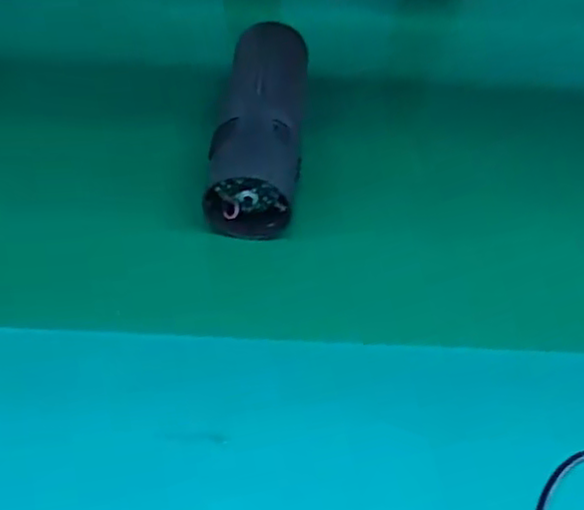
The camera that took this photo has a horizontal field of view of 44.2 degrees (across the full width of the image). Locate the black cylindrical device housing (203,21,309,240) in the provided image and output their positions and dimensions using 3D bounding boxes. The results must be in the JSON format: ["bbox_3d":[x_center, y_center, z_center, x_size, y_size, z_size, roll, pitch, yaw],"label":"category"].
[{"bbox_3d":[-0.020,-0.093,0.484,0.057,0.048,0.173,5,52,-2],"label":"black cylindrical device housing"}]

